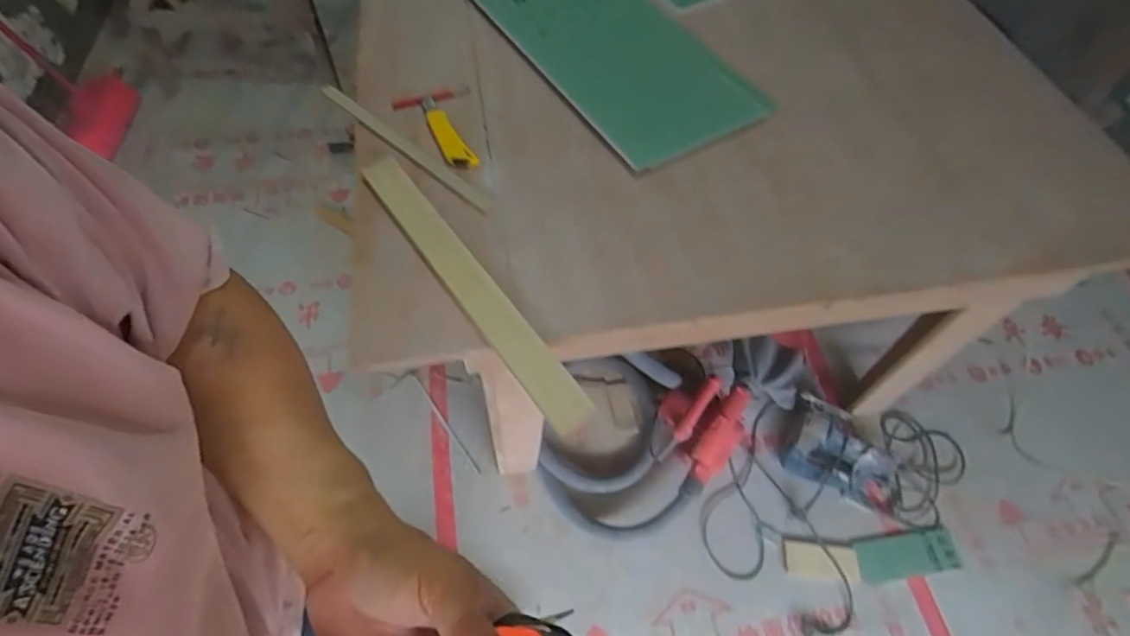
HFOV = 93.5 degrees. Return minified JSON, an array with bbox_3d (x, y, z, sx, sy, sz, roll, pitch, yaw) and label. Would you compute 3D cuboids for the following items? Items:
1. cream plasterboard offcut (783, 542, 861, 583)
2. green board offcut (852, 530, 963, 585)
[{"bbox_3d":[0.610,0.578,1.261,0.164,0.009,0.077,8,59,3],"label":"cream plasterboard offcut"},{"bbox_3d":[0.817,0.567,1.271,0.250,0.007,0.094,-7,59,-6],"label":"green board offcut"}]

